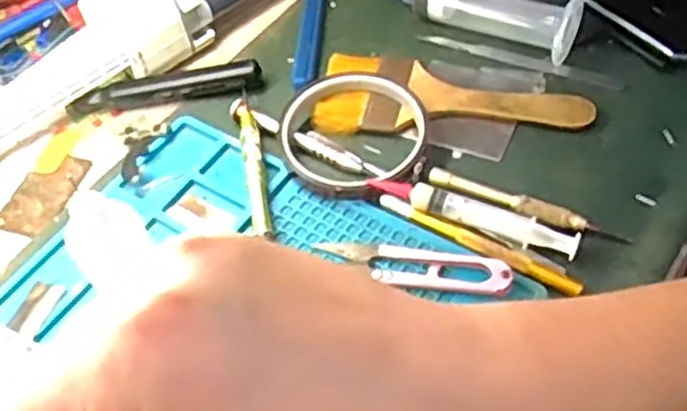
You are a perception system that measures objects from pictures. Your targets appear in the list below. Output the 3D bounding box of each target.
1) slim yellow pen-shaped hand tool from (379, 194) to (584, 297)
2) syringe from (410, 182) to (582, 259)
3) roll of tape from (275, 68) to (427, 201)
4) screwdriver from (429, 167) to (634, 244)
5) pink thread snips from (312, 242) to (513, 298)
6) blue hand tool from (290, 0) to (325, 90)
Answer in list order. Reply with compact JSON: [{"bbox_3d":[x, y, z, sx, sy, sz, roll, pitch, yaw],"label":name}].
[{"bbox_3d":[0.069,0.018,0.389,0.114,0.004,0.008,26,59,23],"label":"slim yellow pen-shaped hand tool"},{"bbox_3d":[0.079,0.007,0.396,0.089,0.014,0.017,19,57,18],"label":"syringe"},{"bbox_3d":[0.005,-0.045,0.445,0.086,0.017,0.091,-3,53,3],"label":"roll of tape"},{"bbox_3d":[0.098,0.000,0.405,0.109,0.009,0.012,21,57,20],"label":"screwdriver"},{"bbox_3d":[0.035,0.029,0.382,0.099,0.011,0.022,10,54,12],"label":"pink thread snips"},{"bbox_3d":[-0.021,-0.142,0.532,0.014,0.008,0.169,1,53,6],"label":"blue hand tool"}]

